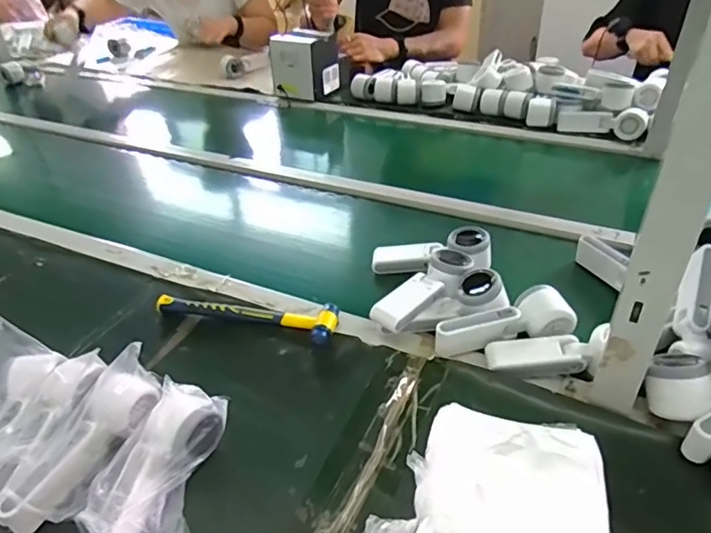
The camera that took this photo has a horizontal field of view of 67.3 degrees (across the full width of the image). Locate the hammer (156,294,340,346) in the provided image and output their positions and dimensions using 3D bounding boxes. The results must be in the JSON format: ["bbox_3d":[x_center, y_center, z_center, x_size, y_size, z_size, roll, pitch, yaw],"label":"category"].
[{"bbox_3d":[-0.140,0.058,0.705,0.239,0.028,0.062,9,39,16],"label":"hammer"}]

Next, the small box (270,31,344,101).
[{"bbox_3d":[-0.123,-0.508,1.363,0.125,0.156,0.154,18,42,26],"label":"small box"}]

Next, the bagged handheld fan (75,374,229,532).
[{"bbox_3d":[-0.183,0.180,0.497,0.078,0.080,0.175,2,37,7],"label":"bagged handheld fan"}]

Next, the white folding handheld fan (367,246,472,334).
[{"bbox_3d":[0.090,0.031,0.688,0.070,0.043,0.168,22,44,30],"label":"white folding handheld fan"}]

